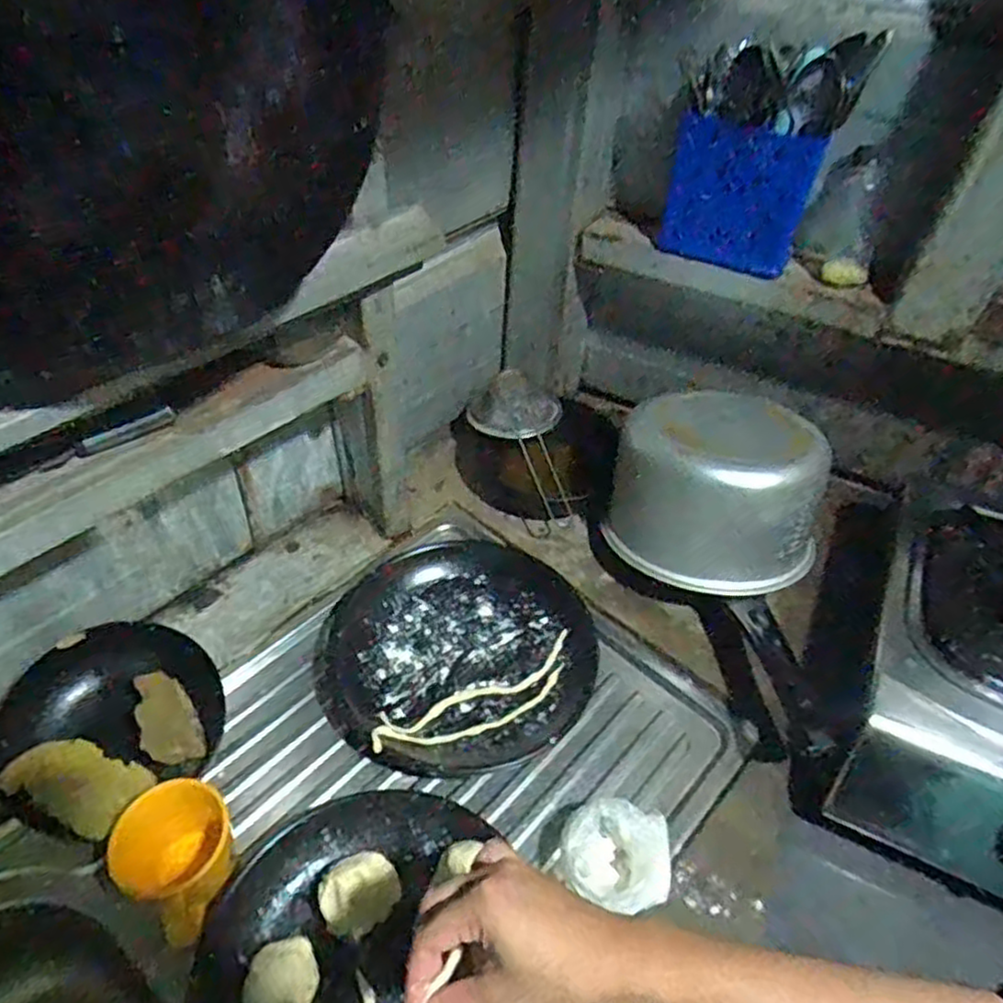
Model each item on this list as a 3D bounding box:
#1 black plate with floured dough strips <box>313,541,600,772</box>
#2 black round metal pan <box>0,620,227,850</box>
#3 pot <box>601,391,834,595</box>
[{"bbox_3d":[-0.044,0.150,0.743,0.258,0.039,0.266,2,46,-2],"label":"black plate with floured dough strips"},{"bbox_3d":[-0.340,0.192,0.633,0.161,0.064,0.173,2,46,-2],"label":"black round metal pan"},{"bbox_3d":[0.241,-0.023,0.796,0.206,0.133,0.216,2,46,-2],"label":"pot"}]

